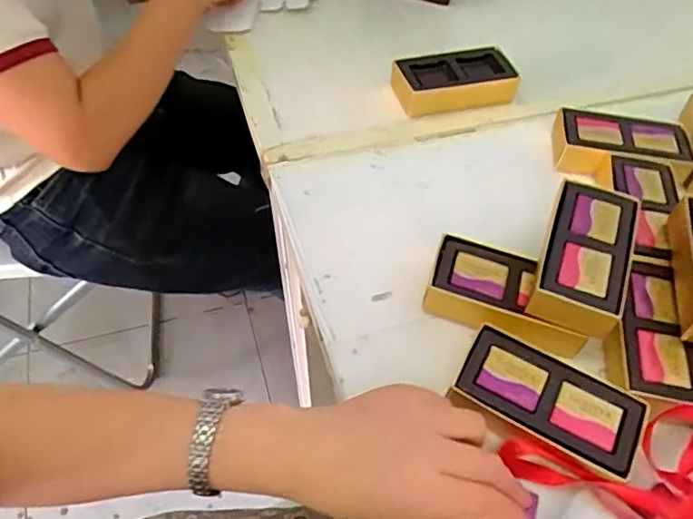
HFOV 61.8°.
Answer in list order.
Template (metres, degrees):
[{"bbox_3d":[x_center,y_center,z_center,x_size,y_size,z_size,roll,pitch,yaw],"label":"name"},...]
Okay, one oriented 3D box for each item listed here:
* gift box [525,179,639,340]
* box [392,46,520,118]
[{"bbox_3d":[0.170,-0.002,0.415,0.058,0.038,0.115,21,55,12],"label":"gift box"},{"bbox_3d":[0.106,-0.177,0.578,0.117,0.036,0.057,-11,54,-11],"label":"box"}]

